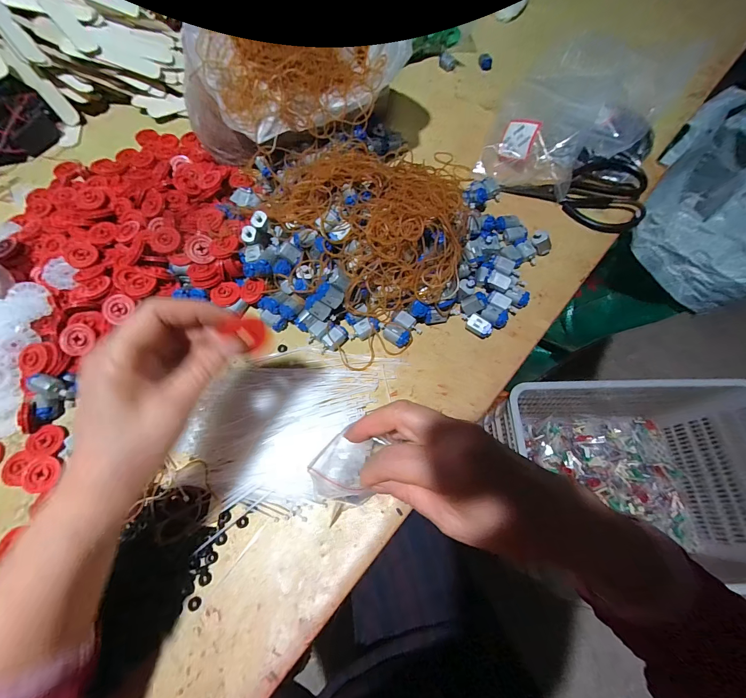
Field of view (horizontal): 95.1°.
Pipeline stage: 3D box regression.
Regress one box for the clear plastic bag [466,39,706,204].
[{"bbox_3d":[0.284,-0.338,0.461,0.191,0.104,0.273,27,69,11],"label":"clear plastic bag"}]

